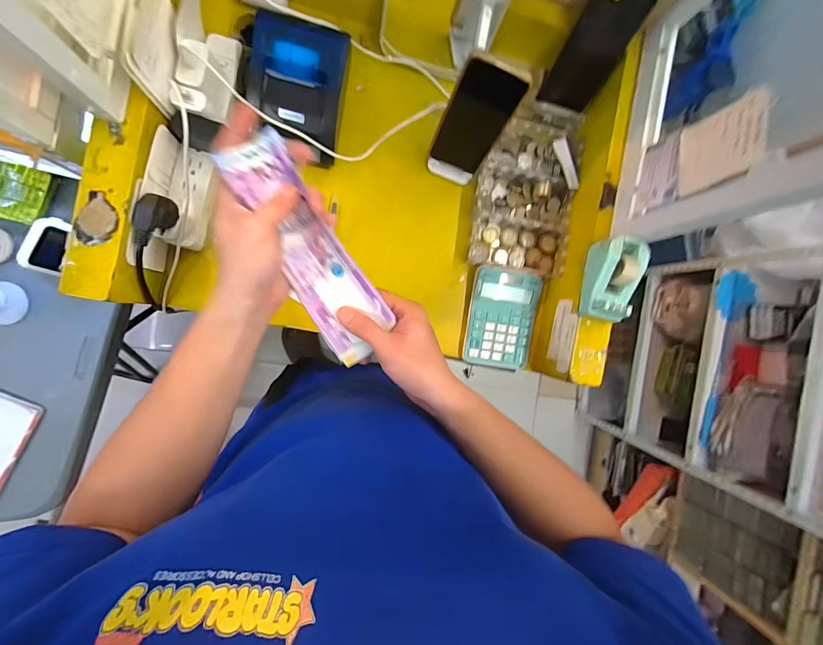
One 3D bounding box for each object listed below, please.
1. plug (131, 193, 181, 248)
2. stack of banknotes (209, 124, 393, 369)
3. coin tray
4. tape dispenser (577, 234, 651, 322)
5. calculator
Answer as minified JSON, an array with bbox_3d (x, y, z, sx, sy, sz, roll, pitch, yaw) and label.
[{"bbox_3d":[-0.287,-0.112,0.410,0.034,0.034,0.055,9,91,-9],"label":"plug"},{"bbox_3d":[-0.088,-0.062,0.339,0.064,0.023,0.216,-29,105,-7],"label":"stack of banknotes"},{"bbox_3d":[0.174,-0.215,0.552,0.145,0.031,0.279,10,90,-9],"label":"coin tray"},{"bbox_3d":[0.252,-0.056,0.464,0.055,0.043,0.104,13,90,-9],"label":"tape dispenser"},{"bbox_3d":[0.139,-0.007,0.554,0.104,0.014,0.146,8,91,-9],"label":"calculator"}]

